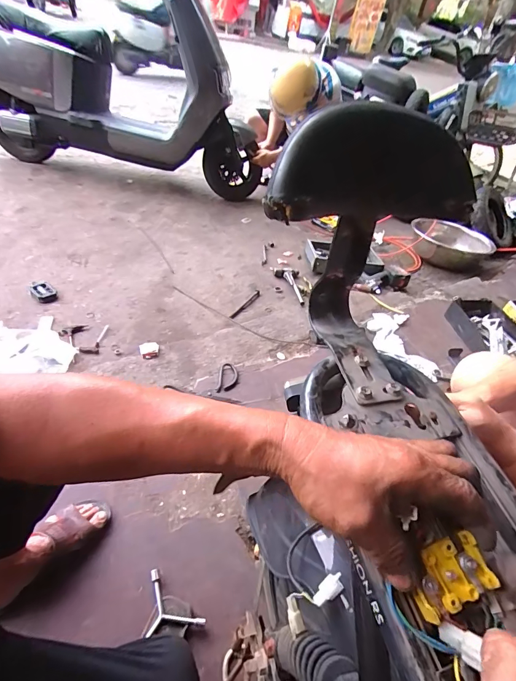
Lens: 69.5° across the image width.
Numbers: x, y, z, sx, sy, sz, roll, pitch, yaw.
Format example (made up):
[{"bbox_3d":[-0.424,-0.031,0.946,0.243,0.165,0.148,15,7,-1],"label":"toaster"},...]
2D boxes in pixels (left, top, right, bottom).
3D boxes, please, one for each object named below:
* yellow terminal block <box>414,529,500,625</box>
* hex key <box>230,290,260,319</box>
[{"bbox_3d":[0.122,0.151,0.242,0.052,0.018,0.035,-16,68,-12],"label":"yellow terminal block"},{"bbox_3d":[-0.045,-0.141,1.452,0.021,0.008,0.232,24,44,13],"label":"hex key"}]

